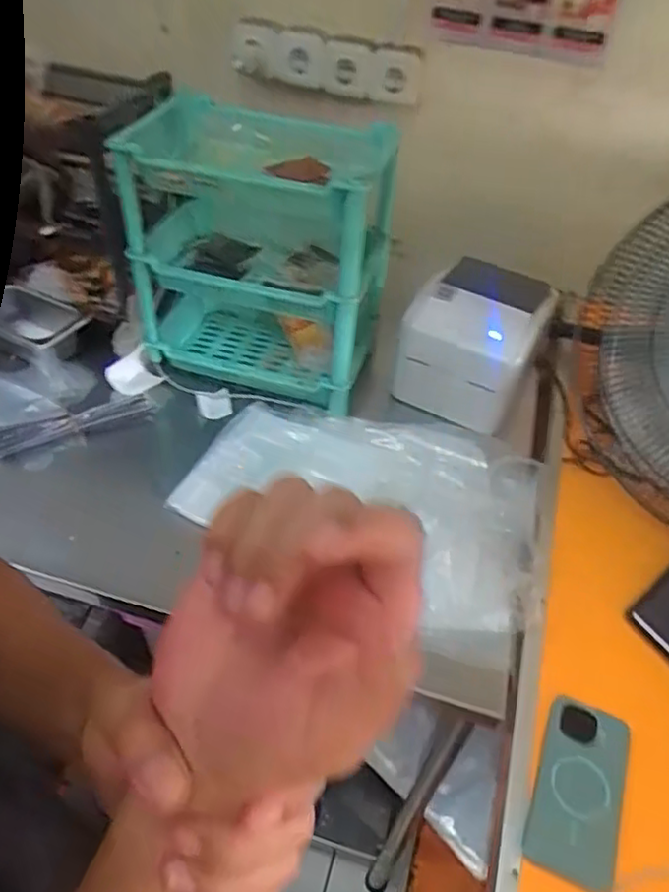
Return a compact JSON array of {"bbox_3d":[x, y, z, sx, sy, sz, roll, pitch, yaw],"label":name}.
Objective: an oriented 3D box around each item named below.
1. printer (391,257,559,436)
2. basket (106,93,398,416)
[{"bbox_3d":[0.202,-0.154,0.933,0.181,0.147,0.204,31,50,23],"label":"printer"},{"bbox_3d":[-0.102,-0.265,0.892,0.313,0.319,0.241,15,46,9],"label":"basket"}]

